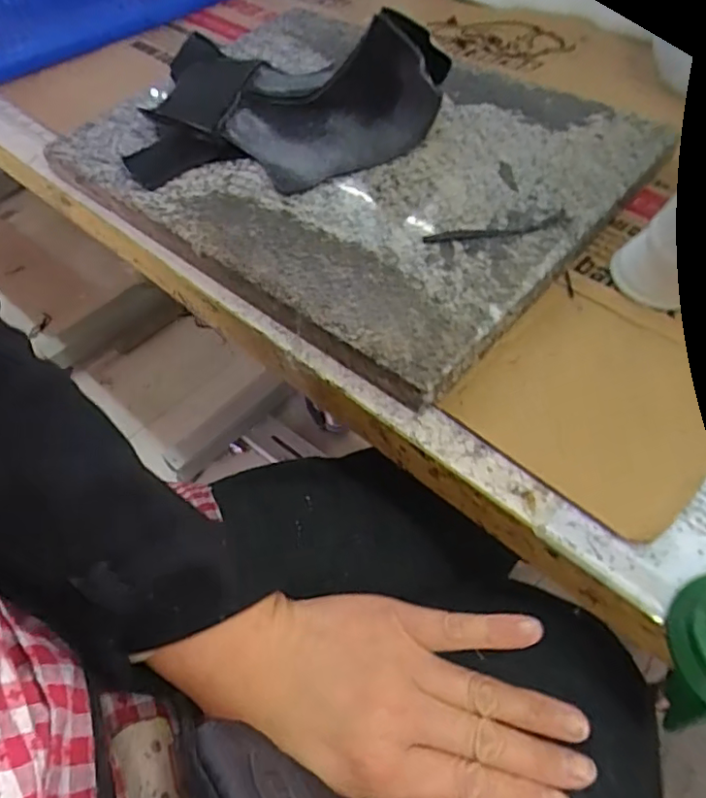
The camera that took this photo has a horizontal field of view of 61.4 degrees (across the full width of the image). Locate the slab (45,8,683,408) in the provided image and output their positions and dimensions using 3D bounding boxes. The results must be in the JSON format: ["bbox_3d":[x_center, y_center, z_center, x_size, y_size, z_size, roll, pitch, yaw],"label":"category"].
[{"bbox_3d":[-0.016,-0.196,0.462,0.400,0.031,0.297,36,64,26],"label":"slab"}]

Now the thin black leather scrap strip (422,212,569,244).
[{"bbox_3d":[0.091,-0.106,0.377,0.092,0.004,0.013,-7,54,0],"label":"thin black leather scrap strip"}]

